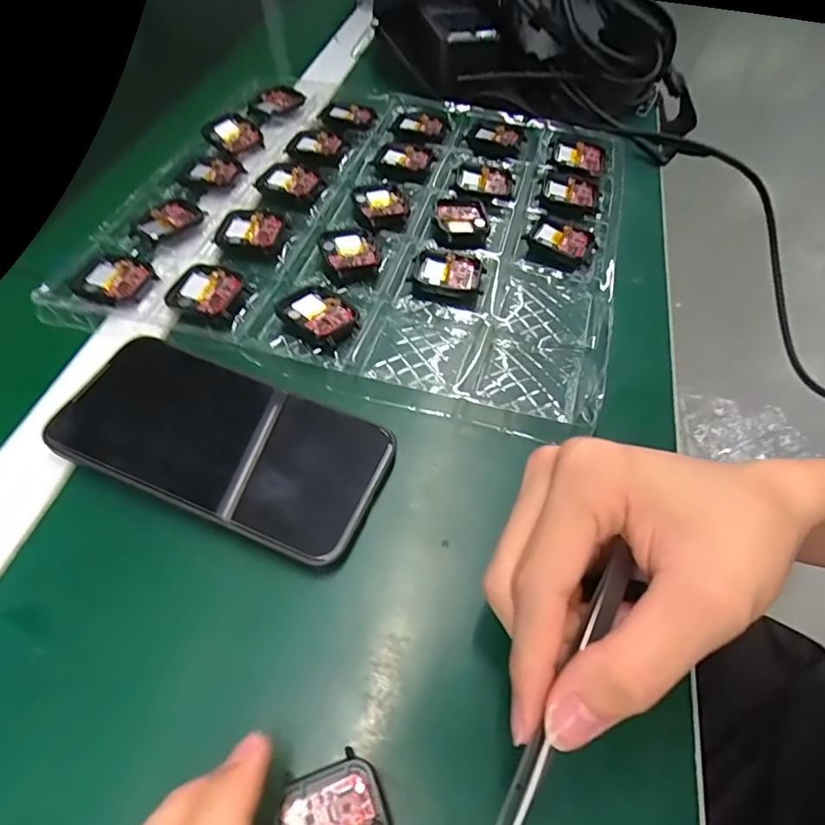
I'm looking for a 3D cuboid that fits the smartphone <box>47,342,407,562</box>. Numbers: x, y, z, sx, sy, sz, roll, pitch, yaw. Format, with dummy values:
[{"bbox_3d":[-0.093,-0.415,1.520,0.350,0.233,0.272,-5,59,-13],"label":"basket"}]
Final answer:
[{"bbox_3d":[-0.095,0.014,0.265,0.161,0.010,0.076,22,57,11],"label":"smartphone"}]

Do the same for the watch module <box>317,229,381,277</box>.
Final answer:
[{"bbox_3d":[-0.041,-0.107,0.354,0.038,0.009,0.040,-15,58,-14],"label":"watch module"}]

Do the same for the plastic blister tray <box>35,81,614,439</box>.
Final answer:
[{"bbox_3d":[-0.029,-0.147,0.384,0.337,0.020,0.313,16,56,6],"label":"plastic blister tray"}]

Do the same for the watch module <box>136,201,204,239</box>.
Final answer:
[{"bbox_3d":[-0.171,-0.136,0.371,0.031,0.004,0.042,39,62,21],"label":"watch module"}]

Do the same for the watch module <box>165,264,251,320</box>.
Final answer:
[{"bbox_3d":[-0.124,-0.074,0.324,0.047,0.010,0.036,18,56,8],"label":"watch module"}]

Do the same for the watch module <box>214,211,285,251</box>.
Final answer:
[{"bbox_3d":[-0.110,-0.123,0.360,0.042,0.010,0.035,5,55,-1],"label":"watch module"}]

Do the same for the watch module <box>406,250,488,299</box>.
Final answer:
[{"bbox_3d":[0.023,-0.090,0.346,0.046,0.008,0.038,17,56,7],"label":"watch module"}]

